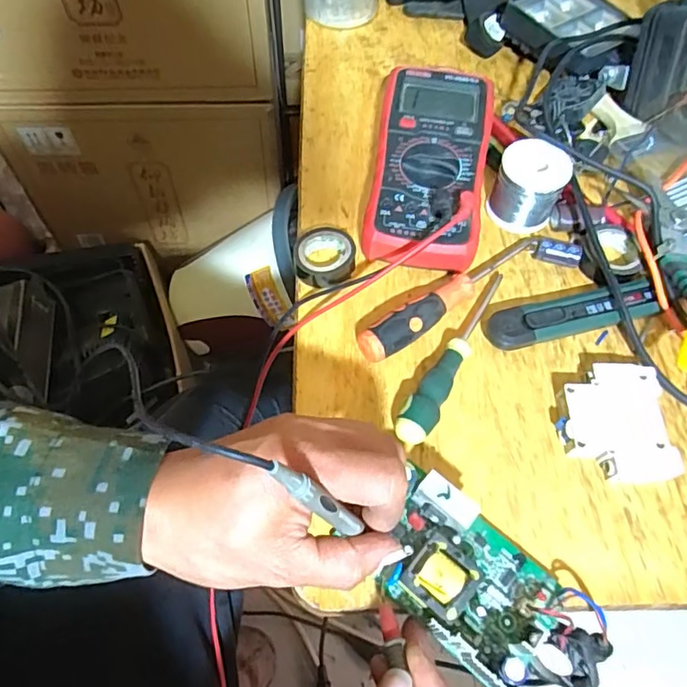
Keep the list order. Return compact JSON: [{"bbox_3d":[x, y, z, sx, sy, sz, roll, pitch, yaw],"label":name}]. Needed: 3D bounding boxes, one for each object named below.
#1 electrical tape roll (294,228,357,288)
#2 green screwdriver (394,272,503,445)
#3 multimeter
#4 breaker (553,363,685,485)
[{"bbox_3d":[-0.014,-0.067,0.431,0.045,0.019,0.047,1,63,-2],"label":"electrical tape roll"},{"bbox_3d":[0.077,0.004,0.386,0.022,0.025,0.155,26,65,11],"label":"green screwdriver"},{"bbox_3d":[0.069,-0.144,0.448,0.090,0.050,0.186,9,61,4],"label":"multimeter"},{"bbox_3d":[0.179,0.052,0.366,0.069,0.017,0.077,1,63,-2],"label":"breaker"}]

